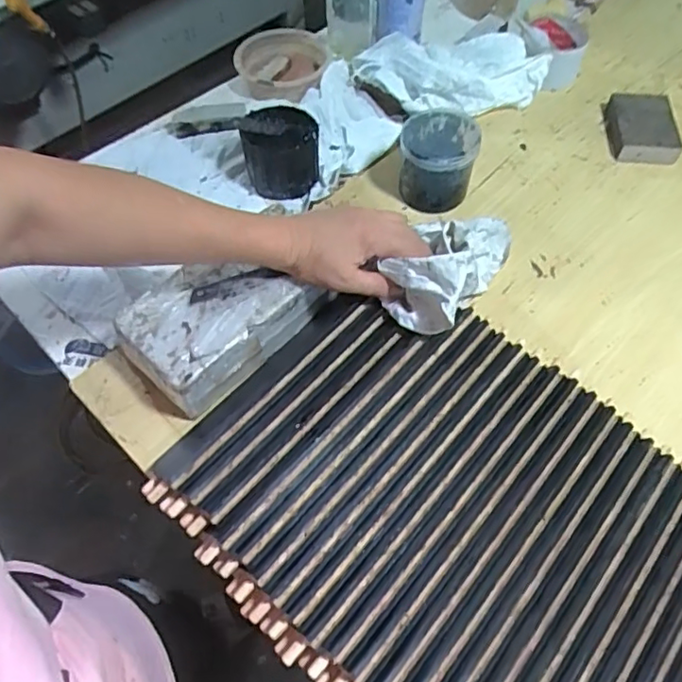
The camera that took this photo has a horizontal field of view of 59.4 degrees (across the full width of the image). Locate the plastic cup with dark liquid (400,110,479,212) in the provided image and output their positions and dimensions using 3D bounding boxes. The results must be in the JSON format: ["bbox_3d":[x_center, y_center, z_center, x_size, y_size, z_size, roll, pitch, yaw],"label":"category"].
[{"bbox_3d":[0.106,-0.194,0.658,0.078,0.080,0.080,0,57,1],"label":"plastic cup with dark liquid"}]

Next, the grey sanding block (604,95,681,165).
[{"bbox_3d":[0.371,-0.259,0.732,0.081,0.023,0.111,6,57,5],"label":"grey sanding block"}]

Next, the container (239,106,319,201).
[{"bbox_3d":[-0.069,-0.222,0.693,0.085,0.067,0.092,-12,58,-7],"label":"container"}]

